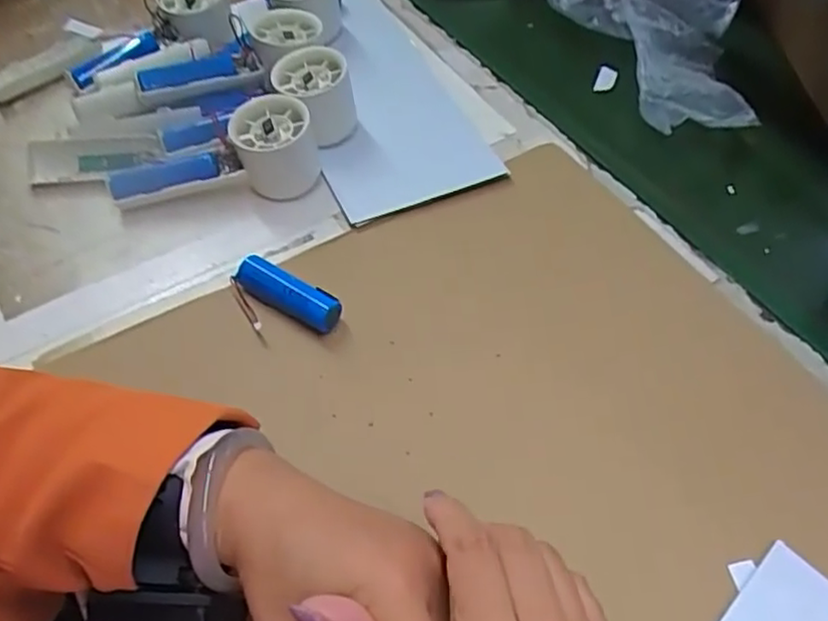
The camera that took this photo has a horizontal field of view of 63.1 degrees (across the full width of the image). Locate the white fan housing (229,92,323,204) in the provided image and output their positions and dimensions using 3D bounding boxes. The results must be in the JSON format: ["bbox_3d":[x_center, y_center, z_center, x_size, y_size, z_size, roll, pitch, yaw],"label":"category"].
[{"bbox_3d":[-0.101,-0.119,0.491,0.058,0.056,0.049,-7,53,-7],"label":"white fan housing"}]

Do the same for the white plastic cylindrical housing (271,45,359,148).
[{"bbox_3d":[-0.077,-0.164,0.519,0.051,0.055,0.053,1,52,-1],"label":"white plastic cylindrical housing"}]

